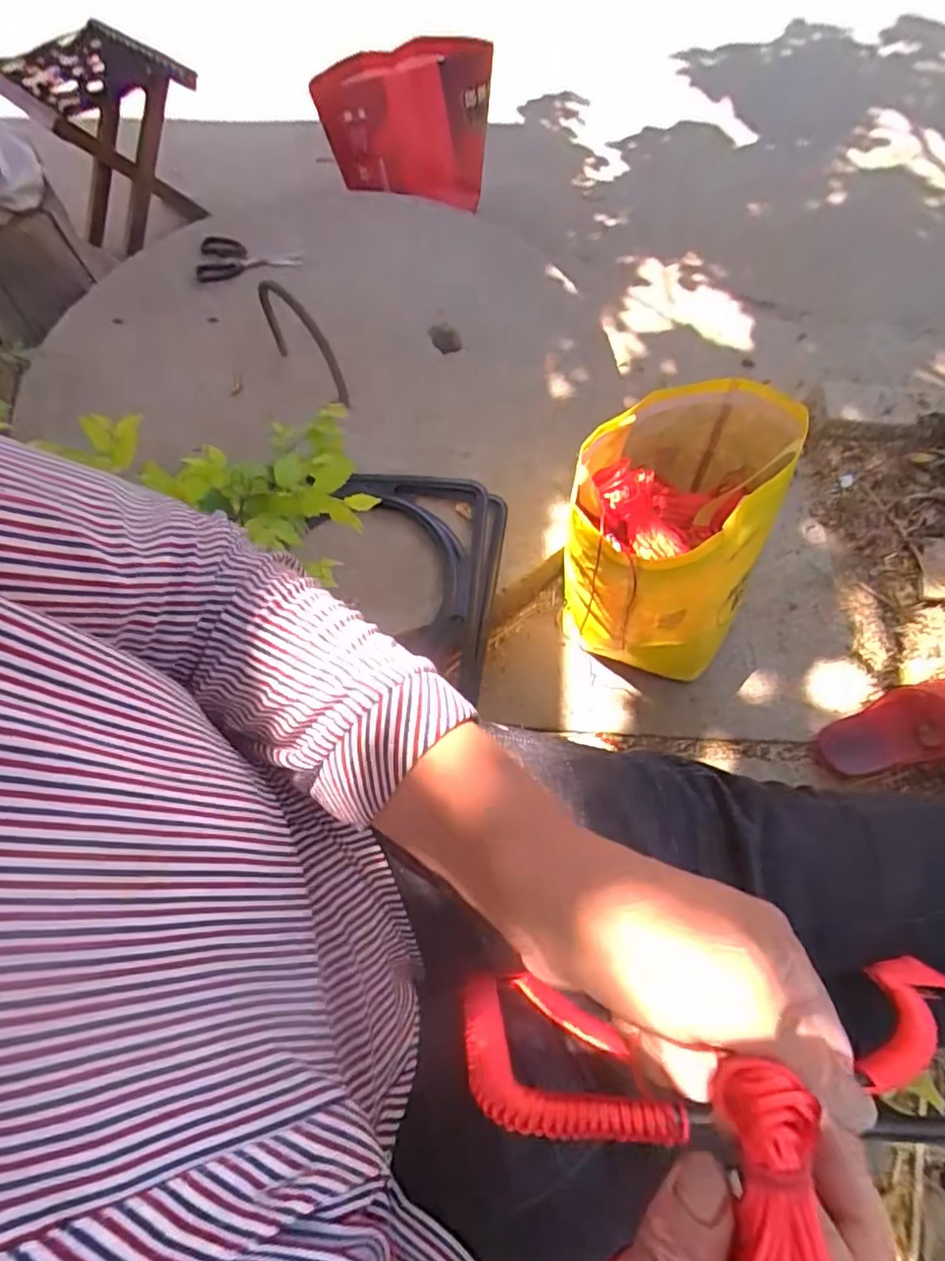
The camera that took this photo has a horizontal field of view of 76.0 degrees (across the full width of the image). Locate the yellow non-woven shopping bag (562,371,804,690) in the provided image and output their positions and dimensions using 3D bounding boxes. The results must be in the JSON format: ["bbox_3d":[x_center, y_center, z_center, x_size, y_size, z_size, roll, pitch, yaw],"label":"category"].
[{"bbox_3d":[0.223,-0.113,0.723,0.197,0.261,0.270,17,64,11],"label":"yellow non-woven shopping bag"}]

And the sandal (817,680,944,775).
[{"bbox_3d":[0.525,0.106,0.696,0.237,0.044,0.090,-20,61,14],"label":"sandal"}]

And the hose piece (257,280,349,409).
[{"bbox_3d":[-0.261,-0.440,0.931,0.120,0.183,0.021,18,64,11],"label":"hose piece"}]

